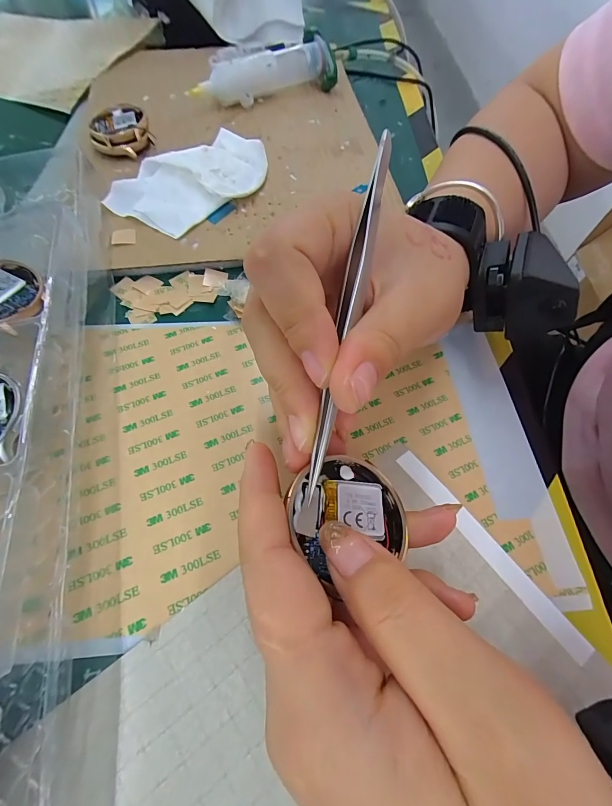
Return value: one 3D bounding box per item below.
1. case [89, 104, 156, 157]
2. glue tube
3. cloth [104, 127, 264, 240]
[{"bbox_3d":[-0.148,-0.219,0.284,0.044,0.019,0.049,-14,65,-10],"label":"case"},{"bbox_3d":[-0.039,-0.301,0.322,0.135,0.034,0.031,-26,66,-14],"label":"glue tube"},{"bbox_3d":[-0.082,-0.166,0.259,0.117,0.016,0.071,-38,71,-19],"label":"cloth"}]

